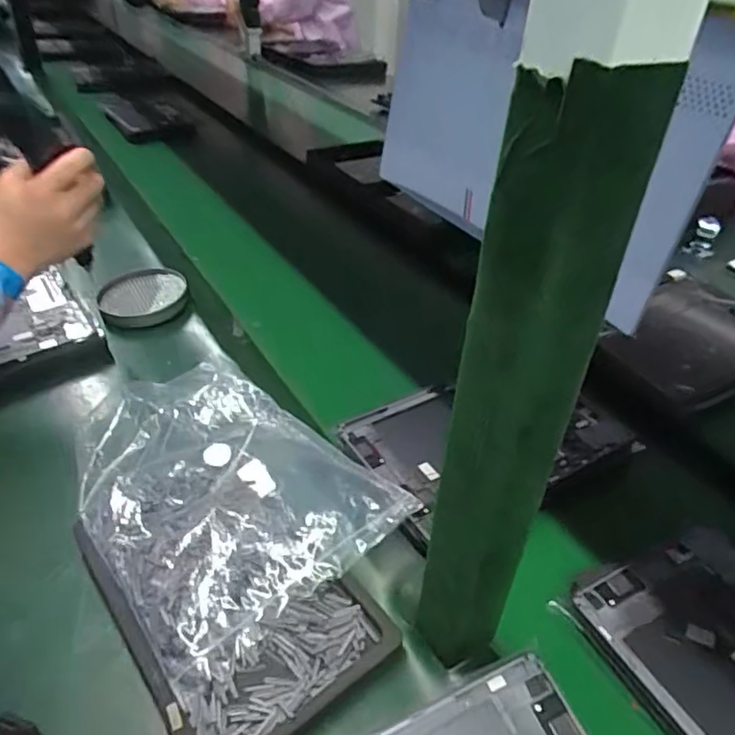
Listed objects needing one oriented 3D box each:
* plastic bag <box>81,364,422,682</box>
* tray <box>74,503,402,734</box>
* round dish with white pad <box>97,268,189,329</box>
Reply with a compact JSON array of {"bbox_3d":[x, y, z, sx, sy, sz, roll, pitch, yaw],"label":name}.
[{"bbox_3d":[-0.130,0.101,0.522,0.210,0.035,0.275,-28,48,-35],"label":"plastic bag"},{"bbox_3d":[-0.105,0.159,0.448,0.151,0.029,0.222,-23,45,-31],"label":"tray"},{"bbox_3d":[-0.294,-0.093,0.784,0.108,0.027,0.121,-6,39,-14],"label":"round dish with white pad"}]

